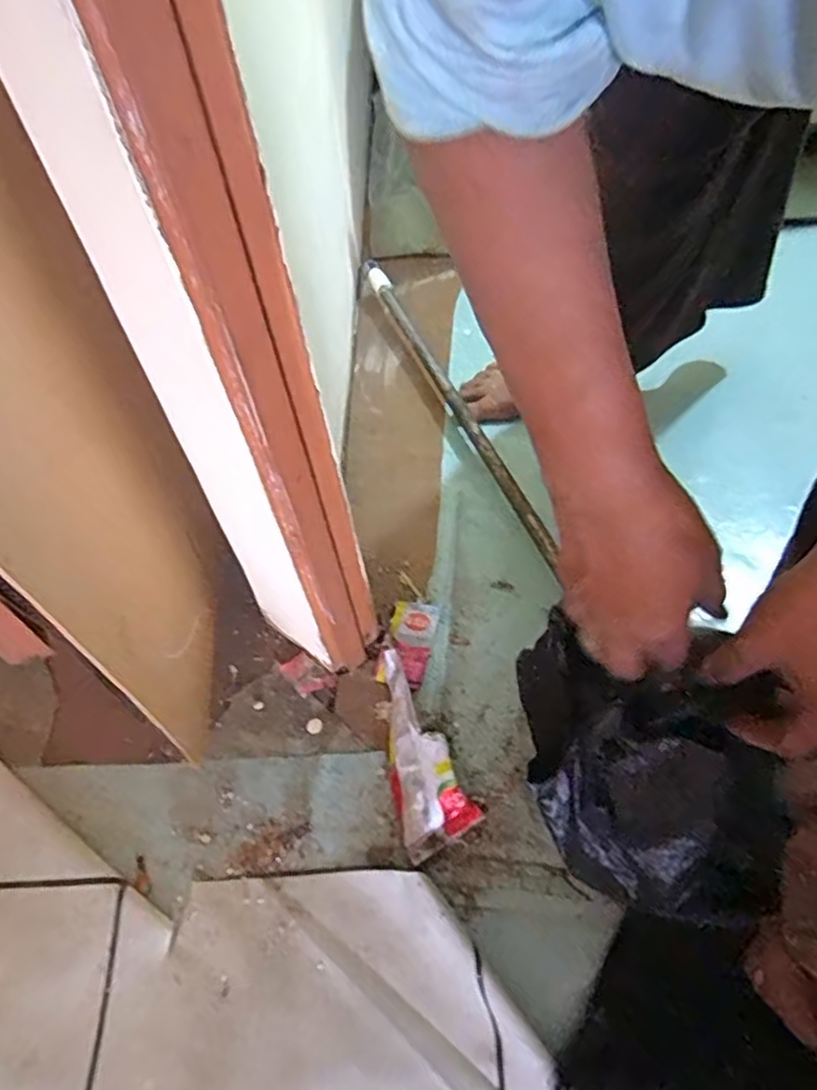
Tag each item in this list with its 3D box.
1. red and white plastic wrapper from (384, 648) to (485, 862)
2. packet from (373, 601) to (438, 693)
[{"bbox_3d":[0.003,0.174,0.577,0.067,0.047,0.162,-21,55,-10],"label":"red and white plastic wrapper"},{"bbox_3d":[0.000,0.095,0.660,0.049,0.011,0.088,11,55,13],"label":"packet"}]

